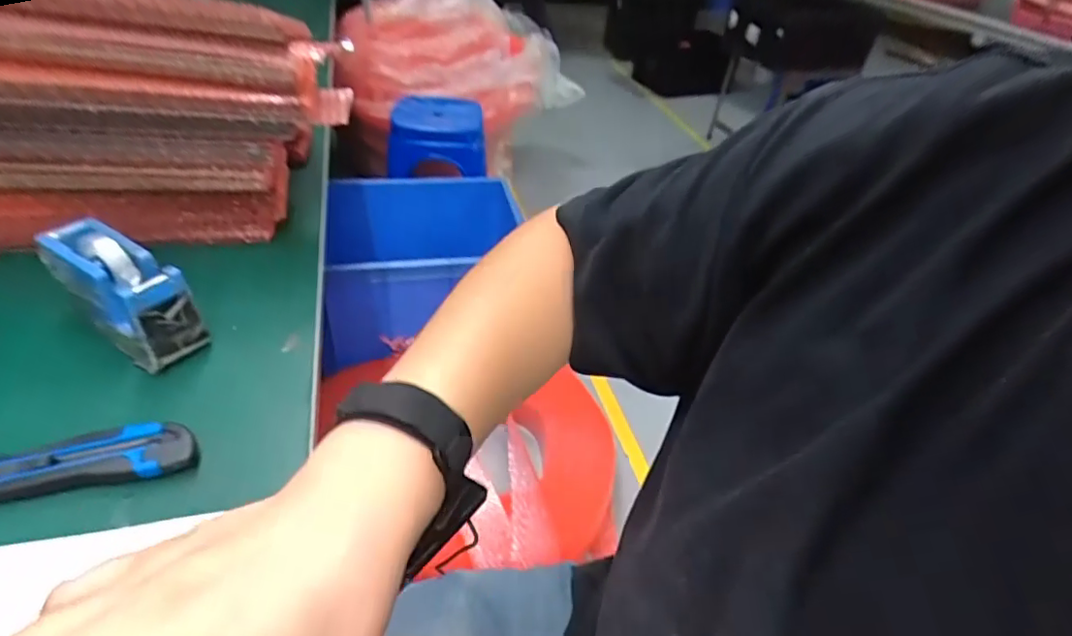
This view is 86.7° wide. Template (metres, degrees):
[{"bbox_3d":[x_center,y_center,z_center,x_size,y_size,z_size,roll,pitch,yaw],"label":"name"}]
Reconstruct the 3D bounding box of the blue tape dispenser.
[{"bbox_3d":[-0.340,-0.022,0.465,0.132,0.081,0.048,25,43,21],"label":"blue tape dispenser"}]

